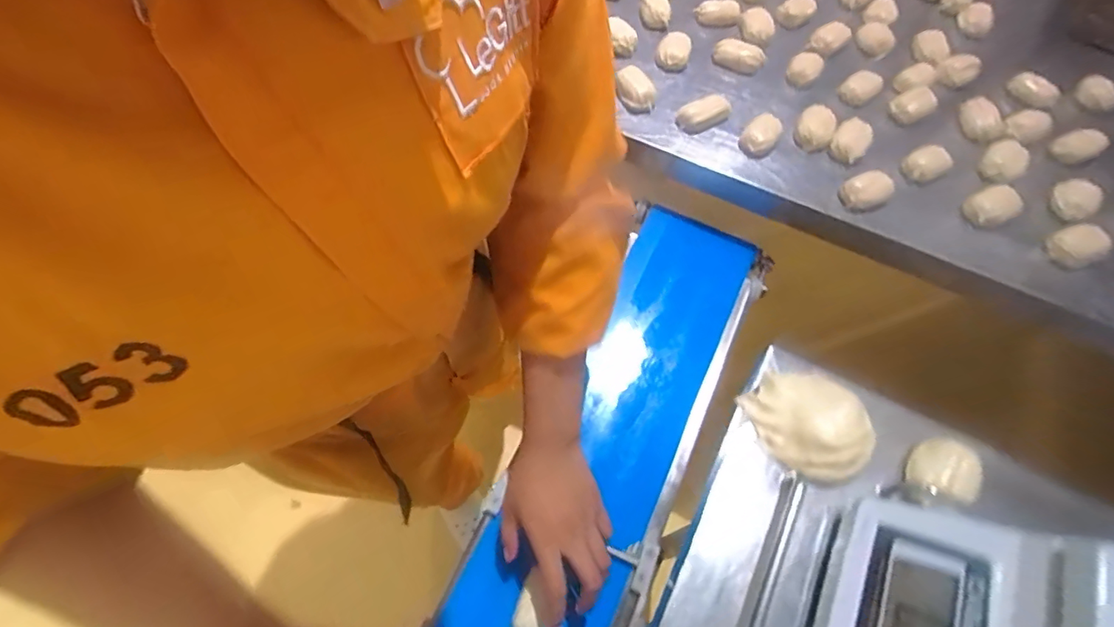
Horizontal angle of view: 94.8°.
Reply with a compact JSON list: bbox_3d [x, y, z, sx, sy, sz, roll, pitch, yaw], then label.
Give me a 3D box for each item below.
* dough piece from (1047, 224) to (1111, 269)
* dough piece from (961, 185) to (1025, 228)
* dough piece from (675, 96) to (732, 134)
[{"bbox_3d":[0.594,-0.078,0.584,0.034,0.039,0.047,-26,67,-15],"label":"dough piece"},{"bbox_3d":[0.526,-0.132,0.614,0.064,0.041,0.049,-31,68,-17],"label":"dough piece"},{"bbox_3d":[0.190,-0.257,0.668,0.061,0.028,0.042,-22,66,-13],"label":"dough piece"}]

